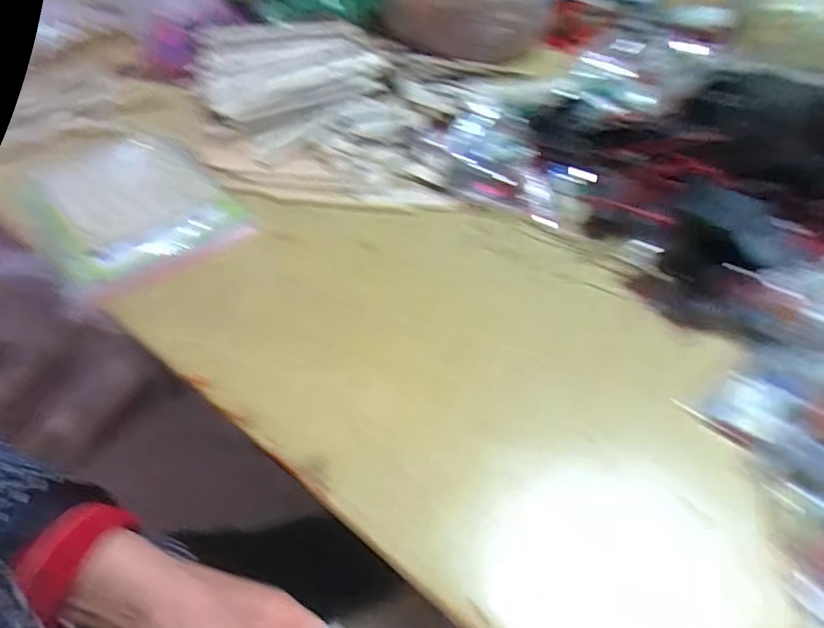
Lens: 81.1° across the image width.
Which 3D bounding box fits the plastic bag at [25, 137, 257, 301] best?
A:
[{"bbox_3d":[-0.284,-0.112,0.488,0.161,0.023,0.257,-32,52,-25],"label":"plastic bag"}]

